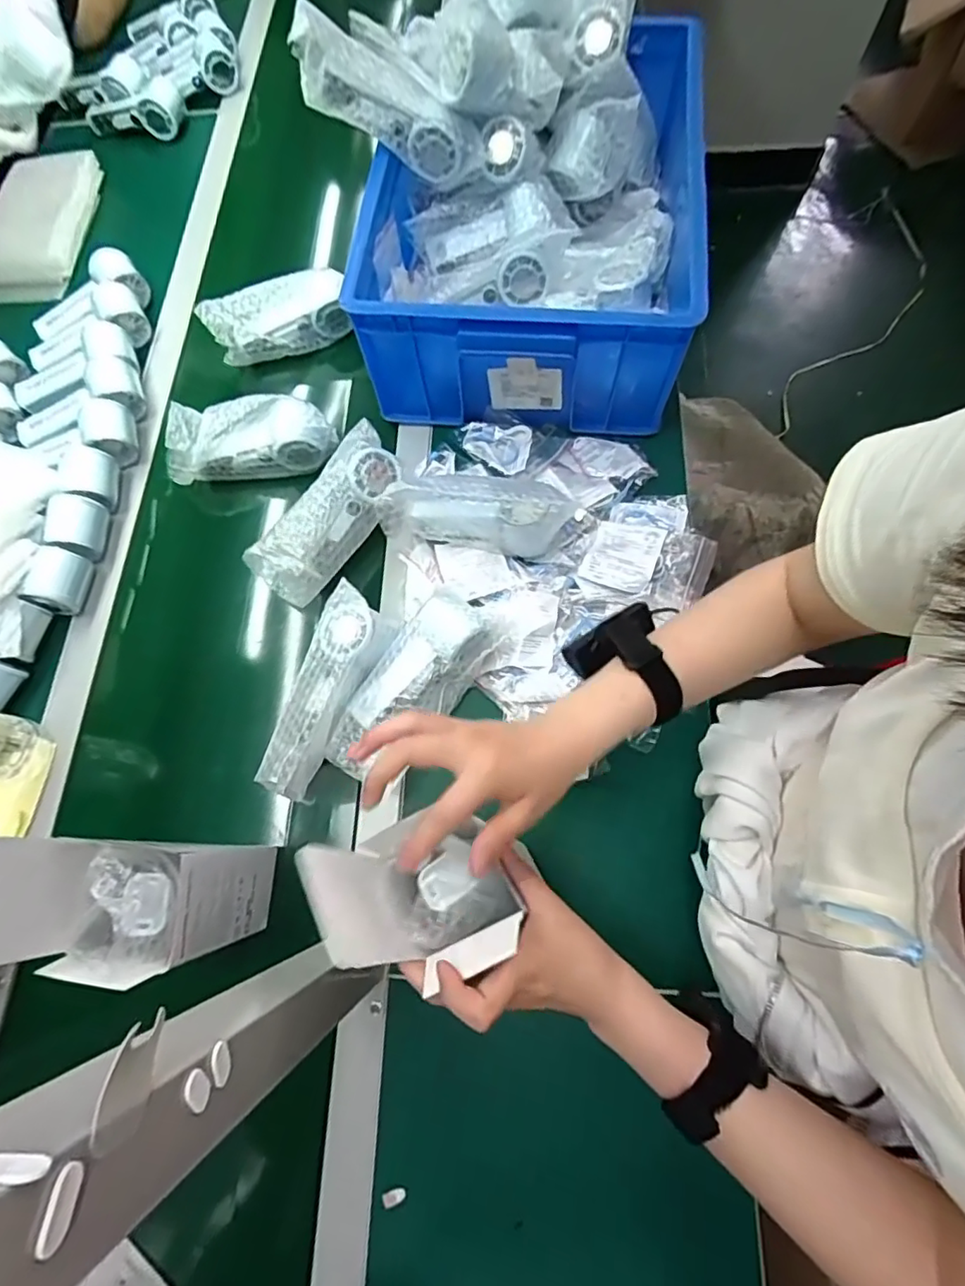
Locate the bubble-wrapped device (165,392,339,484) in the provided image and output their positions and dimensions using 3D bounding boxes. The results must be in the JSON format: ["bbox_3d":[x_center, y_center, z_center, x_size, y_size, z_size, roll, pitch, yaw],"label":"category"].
[{"bbox_3d":[-0.267,-0.240,0.651,0.188,0.064,0.066,-9,71,-1],"label":"bubble-wrapped device"}]

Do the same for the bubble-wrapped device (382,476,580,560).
[{"bbox_3d":[-0.007,-0.137,0.587,0.200,0.067,0.059,6,72,4],"label":"bubble-wrapped device"}]

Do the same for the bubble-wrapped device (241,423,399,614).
[{"bbox_3d":[-0.160,-0.141,0.602,0.080,0.056,0.205,31,75,11],"label":"bubble-wrapped device"}]

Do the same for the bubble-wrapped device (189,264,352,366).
[{"bbox_3d":[-0.257,-0.411,0.716,0.170,0.066,0.057,-20,72,-5],"label":"bubble-wrapped device"}]

